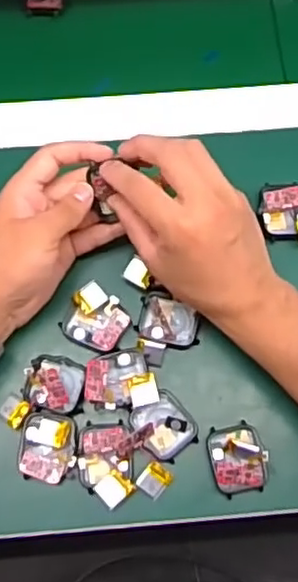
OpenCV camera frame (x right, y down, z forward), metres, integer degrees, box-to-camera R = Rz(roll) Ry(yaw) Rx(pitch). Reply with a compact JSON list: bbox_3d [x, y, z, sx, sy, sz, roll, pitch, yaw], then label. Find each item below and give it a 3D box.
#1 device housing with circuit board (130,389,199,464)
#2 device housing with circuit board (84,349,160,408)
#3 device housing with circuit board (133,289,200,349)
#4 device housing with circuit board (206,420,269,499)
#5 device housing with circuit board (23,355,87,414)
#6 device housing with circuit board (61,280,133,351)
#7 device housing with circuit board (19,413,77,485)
[{"bbox_3d":[0.012,0.097,0.463,0.038,0.007,0.044,-37,78,-10],"label":"device housing with circuit board"},{"bbox_3d":[-0.020,0.064,0.465,0.050,0.015,0.042,-4,74,-1],"label":"device housing with circuit board"},{"bbox_3d":[0.015,0.022,0.480,0.047,0.015,0.037,12,74,3],"label":"device housing with circuit board"},{"bbox_3d":[0.063,0.118,0.452,0.038,0.014,0.047,-12,74,-4],"label":"device housing with circuit board"},{"bbox_3d":[-0.068,0.068,0.465,0.043,0.008,0.039,3,74,1],"label":"device housing with circuit board"},{"bbox_3d":[-0.037,0.021,0.477,0.048,0.014,0.043,25,75,7],"label":"device housing with circuit board"},{"bbox_3d":[-0.072,0.111,0.455,0.040,0.009,0.047,4,74,1],"label":"device housing with circuit board"}]

